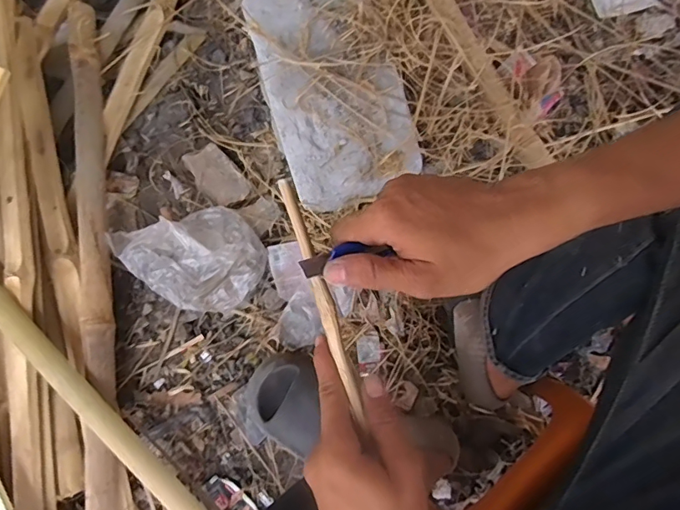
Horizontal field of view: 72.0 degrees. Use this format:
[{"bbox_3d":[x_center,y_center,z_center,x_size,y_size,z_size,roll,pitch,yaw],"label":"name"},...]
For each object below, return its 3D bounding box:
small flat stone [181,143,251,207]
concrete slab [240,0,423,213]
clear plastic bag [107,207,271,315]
[{"bbox_3d":[-0.199,-0.128,0.755,0.067,0.020,0.106,-35,81,-6],"label":"small flat stone"},{"bbox_3d":[-0.019,-0.258,0.712,0.194,0.065,0.347,-21,80,-3],"label":"concrete slab"},{"bbox_3d":[-0.220,0.012,0.711,0.200,0.069,0.156,-21,80,-3],"label":"clear plastic bag"}]

